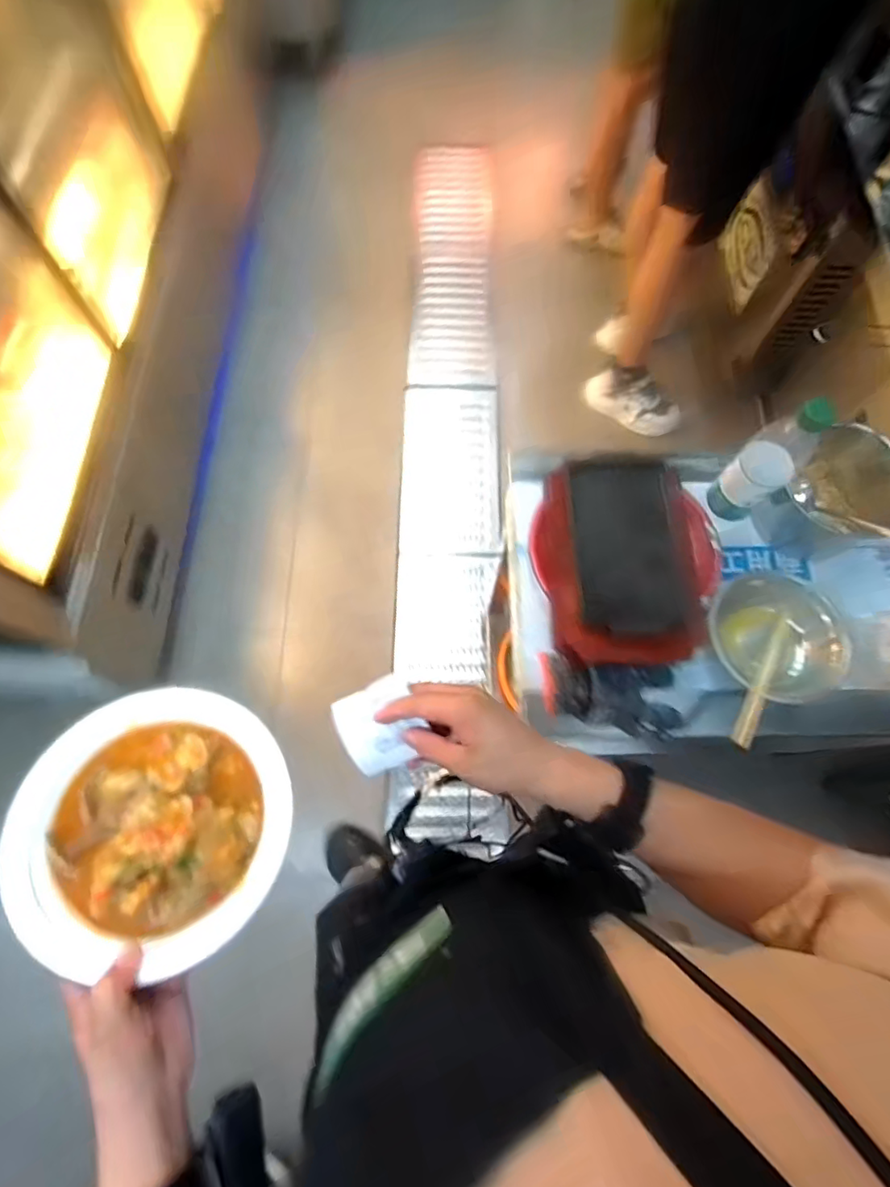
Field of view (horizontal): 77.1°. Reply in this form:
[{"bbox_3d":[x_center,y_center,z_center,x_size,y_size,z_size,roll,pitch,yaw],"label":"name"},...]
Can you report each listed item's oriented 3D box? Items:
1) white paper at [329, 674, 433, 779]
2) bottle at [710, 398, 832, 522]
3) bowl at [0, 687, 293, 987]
[{"bbox_3d":[-0.053,0.110,0.467,0.077,0.017,0.069,-30,80,21],"label":"white paper"},{"bbox_3d":[0.375,-0.153,0.644,0.076,0.172,0.060,-41,77,-15],"label":"bottle"},{"bbox_3d":[-0.221,0.171,0.426,0.193,0.038,0.189,1,70,-2],"label":"bowl"}]

